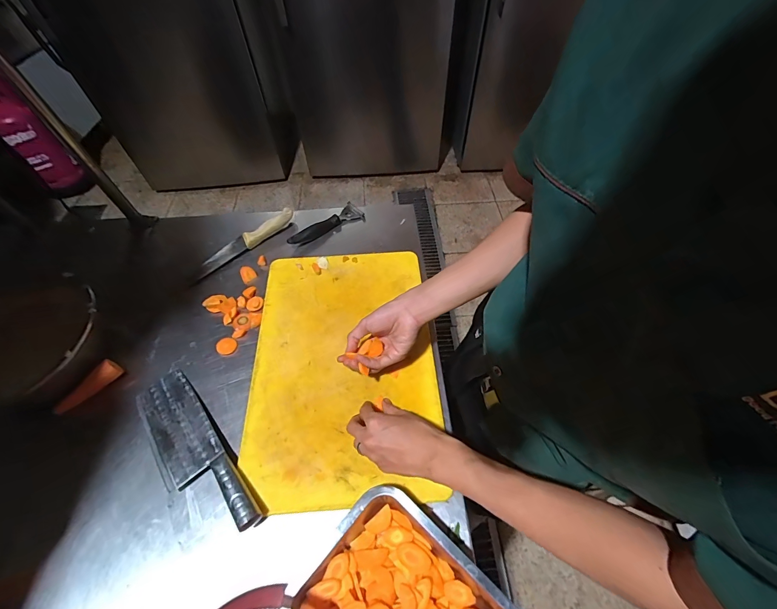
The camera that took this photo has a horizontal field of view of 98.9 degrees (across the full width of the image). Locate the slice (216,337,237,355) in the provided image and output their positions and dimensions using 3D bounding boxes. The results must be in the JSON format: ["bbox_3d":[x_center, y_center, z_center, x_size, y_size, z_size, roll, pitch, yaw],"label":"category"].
[{"bbox_3d":[-0.284,0.072,0.579,0.034,0.008,0.032,-4,57,-2],"label":"slice"}]

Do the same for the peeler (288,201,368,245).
[{"bbox_3d":[-0.137,-0.171,0.734,0.177,0.024,0.053,-37,64,-21],"label":"peeler"}]

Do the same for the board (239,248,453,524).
[{"bbox_3d":[-0.075,0.082,0.563,0.293,0.011,0.443,-4,57,-2],"label":"board"}]

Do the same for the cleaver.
[{"bbox_3d":[-0.284,0.204,0.474,0.072,0.034,0.281,-38,64,-21],"label":"cleaver"}]

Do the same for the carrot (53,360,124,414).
[{"bbox_3d":[-0.475,0.126,0.523,0.097,0.022,0.027,-39,64,-22],"label":"carrot"}]

